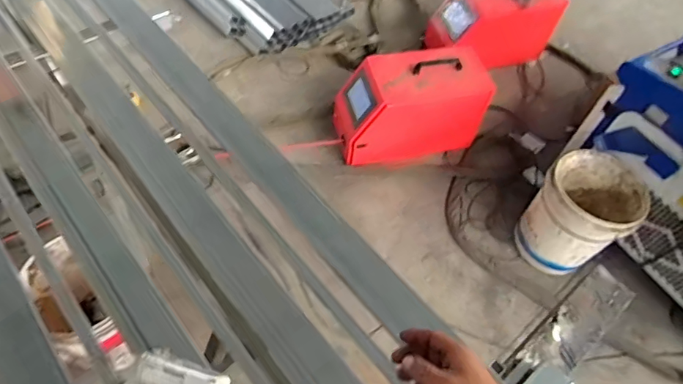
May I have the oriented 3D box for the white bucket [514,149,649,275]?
[{"bbox_3d":[0.816,0.073,1.646,0.319,0.345,0.291,2,55,-3],"label":"white bucket"}]

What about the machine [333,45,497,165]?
[{"bbox_3d":[0.280,-0.338,1.856,0.559,0.325,0.278,-5,56,-8],"label":"machine"}]

